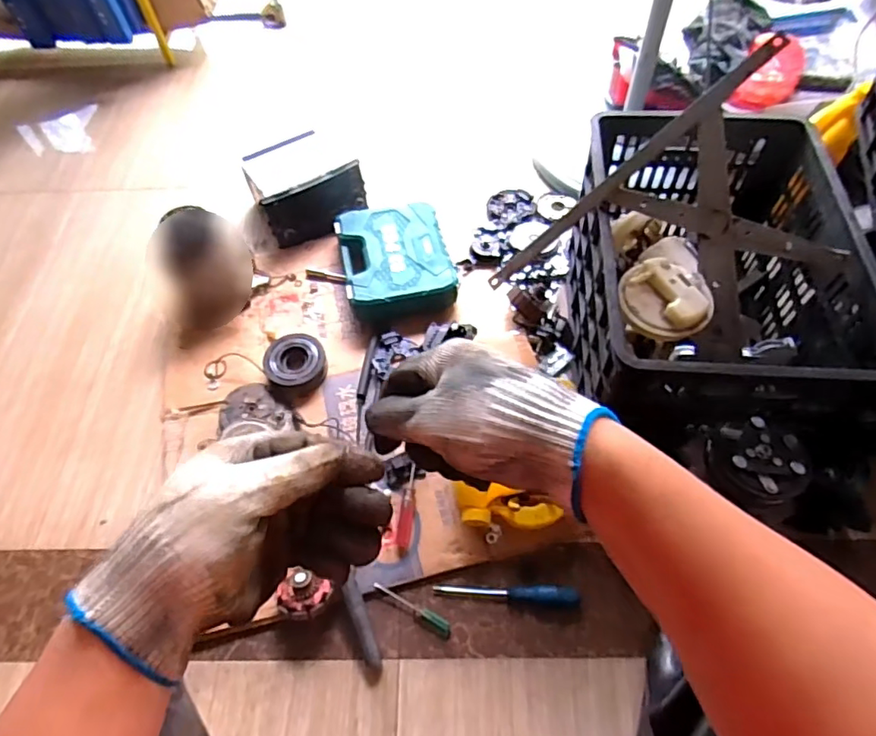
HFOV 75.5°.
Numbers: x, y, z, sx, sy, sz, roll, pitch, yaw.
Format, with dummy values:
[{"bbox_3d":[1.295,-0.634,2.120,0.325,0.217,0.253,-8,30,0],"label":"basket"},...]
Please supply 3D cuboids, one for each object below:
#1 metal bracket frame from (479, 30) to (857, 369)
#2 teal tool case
[{"bbox_3d":[0.332,-0.161,0.799,0.339,0.457,0.058,48,33,-8],"label":"metal bracket frame"},{"bbox_3d":[-0.080,-0.207,1.071,0.195,0.059,0.247,-12,59,-5],"label":"teal tool case"}]

